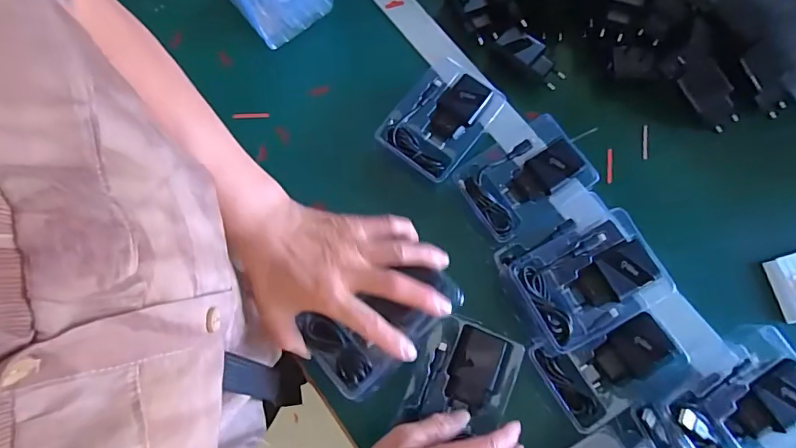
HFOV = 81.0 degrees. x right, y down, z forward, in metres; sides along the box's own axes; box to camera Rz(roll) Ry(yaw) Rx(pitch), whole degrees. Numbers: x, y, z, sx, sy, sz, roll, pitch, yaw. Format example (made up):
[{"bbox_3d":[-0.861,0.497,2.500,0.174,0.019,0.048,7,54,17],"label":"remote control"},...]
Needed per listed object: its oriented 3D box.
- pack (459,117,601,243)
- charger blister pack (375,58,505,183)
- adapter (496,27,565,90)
[{"bbox_3d":[0.127,-0.044,0.473,0.118,0.031,0.087,-33,77,-7],"label":"pack"},{"bbox_3d":[0.044,-0.110,0.489,0.087,0.026,0.122,36,79,9],"label":"charger blister pack"},{"bbox_3d":[0.146,-0.183,0.508,0.078,0.022,0.031,38,79,10],"label":"adapter"}]

